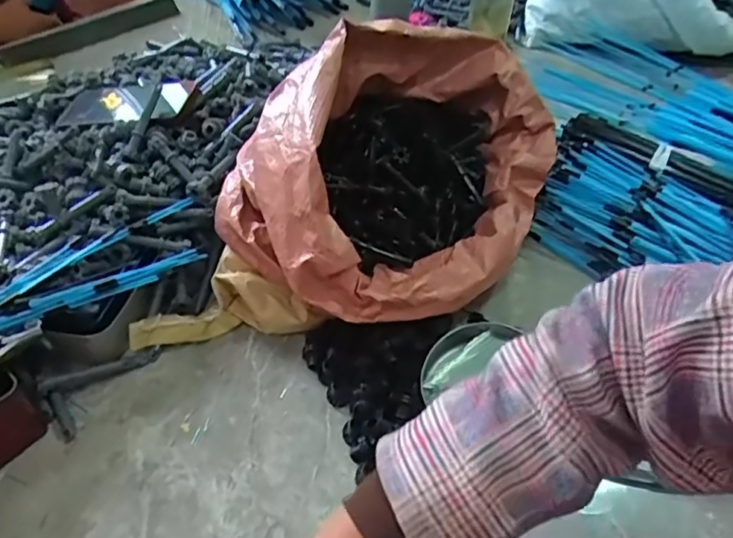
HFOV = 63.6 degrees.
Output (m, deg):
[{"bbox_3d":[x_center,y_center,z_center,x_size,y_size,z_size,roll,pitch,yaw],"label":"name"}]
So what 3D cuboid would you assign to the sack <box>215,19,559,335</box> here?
[{"bbox_3d":[0.038,-0.095,0.618,0.259,0.209,0.362,26,51,19],"label":"sack"}]

